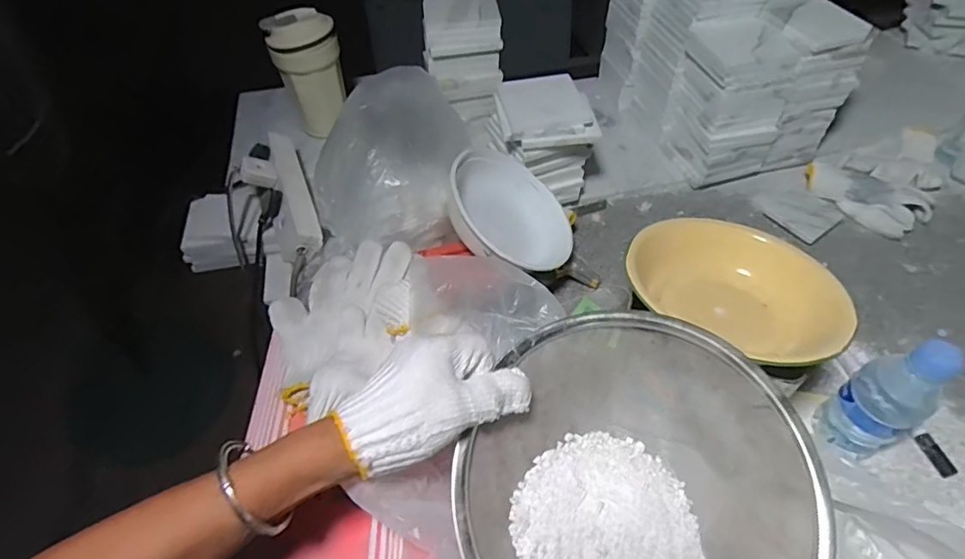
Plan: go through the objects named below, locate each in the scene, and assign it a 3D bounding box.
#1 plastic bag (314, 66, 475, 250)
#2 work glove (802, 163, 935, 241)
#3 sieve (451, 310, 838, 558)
[{"bbox_3d":[-0.107,-0.142,0.638,0.184,0.120,0.189,-6,52,-6],"label":"plastic bag"},{"bbox_3d":[0.533,-0.115,0.756,0.159,0.033,0.073,31,57,21],"label":"work glove"},{"bbox_3d":[0.106,0.148,0.374,0.245,0.081,0.245,3,60,-5],"label":"sieve"}]

